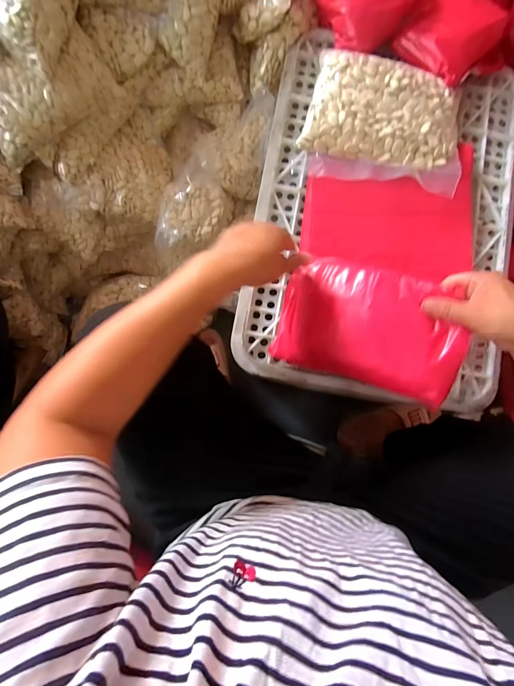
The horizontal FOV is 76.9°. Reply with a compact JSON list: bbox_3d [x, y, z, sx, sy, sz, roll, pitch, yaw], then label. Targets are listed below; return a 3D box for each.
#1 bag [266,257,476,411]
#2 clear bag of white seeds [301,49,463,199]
[{"bbox_3d":[0.137,-0.025,0.414,0.228,0.040,0.151,15,97,28],"label":"bag"},{"bbox_3d":[0.197,-0.337,0.492,0.232,0.028,0.202,14,84,0],"label":"clear bag of white seeds"}]

